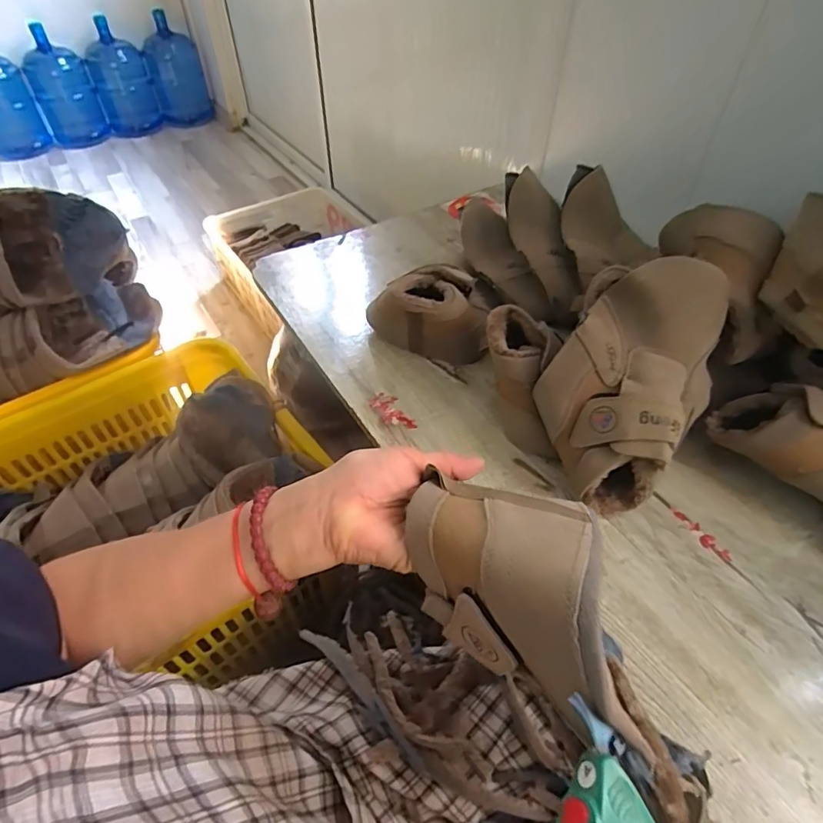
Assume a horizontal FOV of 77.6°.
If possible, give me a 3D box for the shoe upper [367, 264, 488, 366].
[{"bbox_3d":[0.020,-0.123,0.666,0.146,0.116,0.093,-6,48,-2],"label":"shoe upper"}]

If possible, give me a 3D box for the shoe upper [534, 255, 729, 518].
[{"bbox_3d":[0.228,-0.026,0.533,0.141,0.119,0.258,30,95,27],"label":"shoe upper"}]

